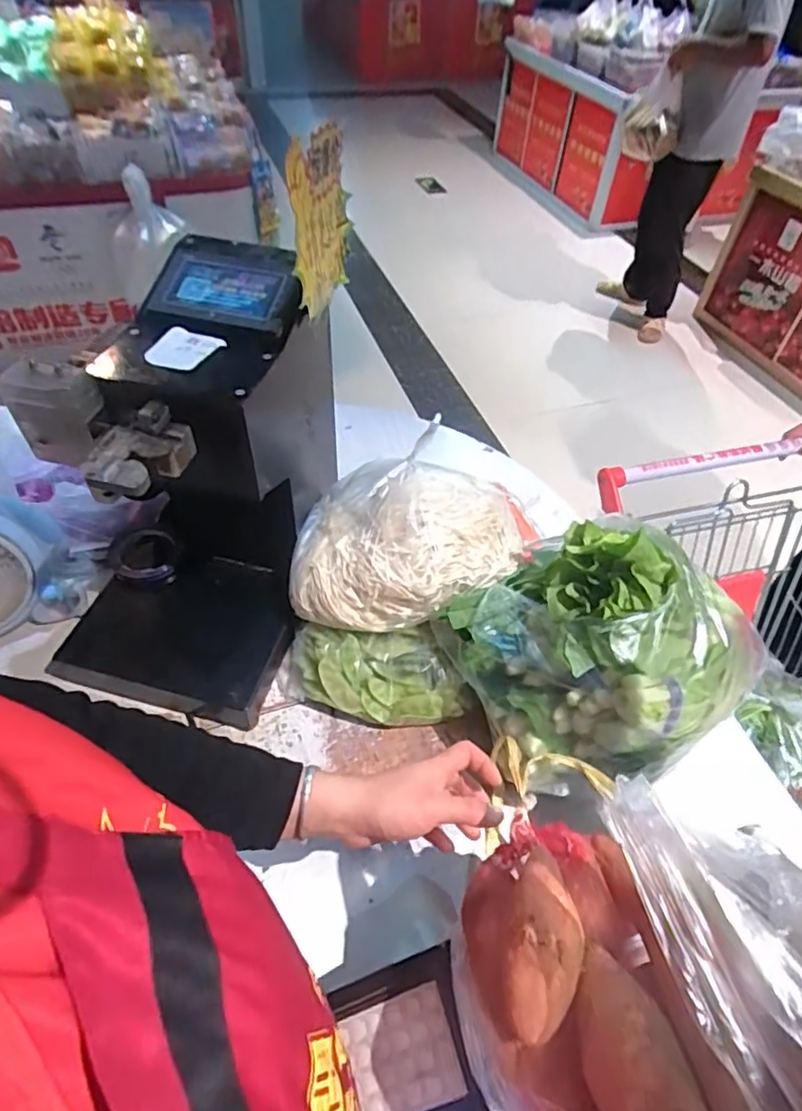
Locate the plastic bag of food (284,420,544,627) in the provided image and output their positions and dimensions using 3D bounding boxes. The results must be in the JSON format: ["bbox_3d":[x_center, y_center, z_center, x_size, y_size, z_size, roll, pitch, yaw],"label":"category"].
[{"bbox_3d":[0.004,-0.031,0.733,0.291,0.130,0.193,-11,51,-13],"label":"plastic bag of food"}]

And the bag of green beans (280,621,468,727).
[{"bbox_3d":[-0.038,0.149,0.733,0.228,0.079,0.102,3,49,-1],"label":"bag of green beans"}]

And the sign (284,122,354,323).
[{"bbox_3d":[-0.075,-0.317,0.570,0.008,0.160,0.180,10,49,5],"label":"sign"}]

